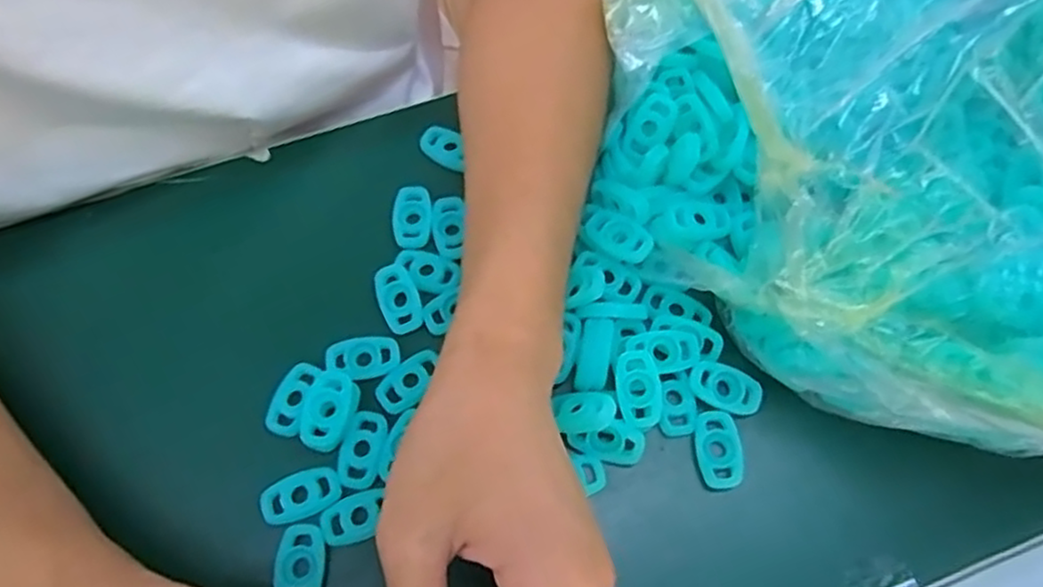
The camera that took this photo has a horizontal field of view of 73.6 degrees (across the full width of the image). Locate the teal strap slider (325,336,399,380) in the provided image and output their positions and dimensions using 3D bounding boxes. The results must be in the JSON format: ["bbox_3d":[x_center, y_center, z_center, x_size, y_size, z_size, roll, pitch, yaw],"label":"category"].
[{"bbox_3d":[-0.071,0.028,0.309,0.031,0.004,0.018,-6,66,-2],"label":"teal strap slider"}]

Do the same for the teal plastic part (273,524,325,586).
[{"bbox_3d":[-0.088,0.109,0.276,0.019,0.004,0.032,-6,66,-2],"label":"teal plastic part"}]

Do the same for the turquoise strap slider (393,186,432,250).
[{"bbox_3d":[-0.053,-0.037,0.338,0.018,0.004,0.032,-5,66,-2],"label":"turquoise strap slider"}]

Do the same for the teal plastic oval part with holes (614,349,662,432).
[{"bbox_3d":[0.050,0.042,0.300,0.019,0.013,0.033,-10,66,-4],"label":"teal plastic oval part with holes"}]

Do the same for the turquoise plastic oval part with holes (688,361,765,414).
[{"bbox_3d":[0.088,0.042,0.303,0.032,0.007,0.019,22,68,10],"label":"turquoise plastic oval part with holes"}]

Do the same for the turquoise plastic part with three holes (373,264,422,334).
[{"bbox_3d":[-0.057,0.002,0.319,0.017,0.005,0.032,-21,68,-9],"label":"turquoise plastic part with three holes"}]

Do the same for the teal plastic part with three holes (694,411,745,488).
[{"bbox_3d":[0.083,0.066,0.294,0.018,0.006,0.031,-10,66,-4],"label":"teal plastic part with three holes"}]

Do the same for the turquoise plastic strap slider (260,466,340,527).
[{"bbox_3d":[-0.091,0.083,0.287,0.032,0.004,0.019,-21,67,-9],"label":"turquoise plastic strap slider"}]

